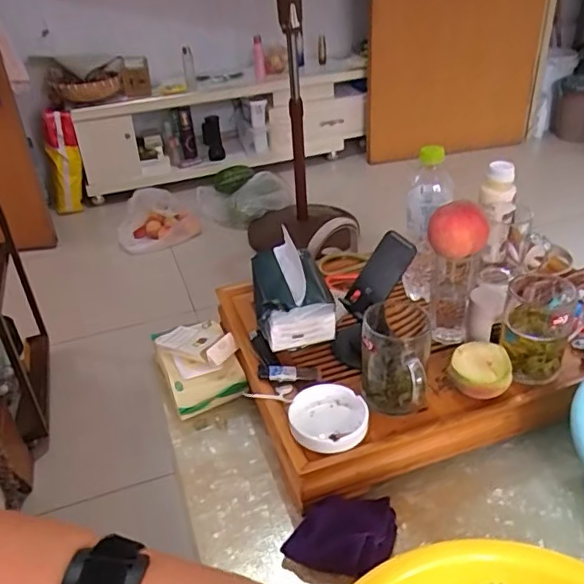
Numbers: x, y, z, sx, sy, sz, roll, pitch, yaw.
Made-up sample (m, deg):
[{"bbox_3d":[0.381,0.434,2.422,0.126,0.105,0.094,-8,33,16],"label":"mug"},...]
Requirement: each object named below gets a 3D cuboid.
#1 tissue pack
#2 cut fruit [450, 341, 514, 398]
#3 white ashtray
[{"bbox_3d":[0.000,-0.001,0.755,0.097,0.076,0.146,-6,34,-3],"label":"tissue pack"},{"bbox_3d":[0.222,0.092,0.657,0.067,0.038,0.058,9,36,18],"label":"cut fruit"},{"bbox_3d":[0.042,0.145,0.632,0.085,0.024,0.089,-3,34,2],"label":"white ashtray"}]

